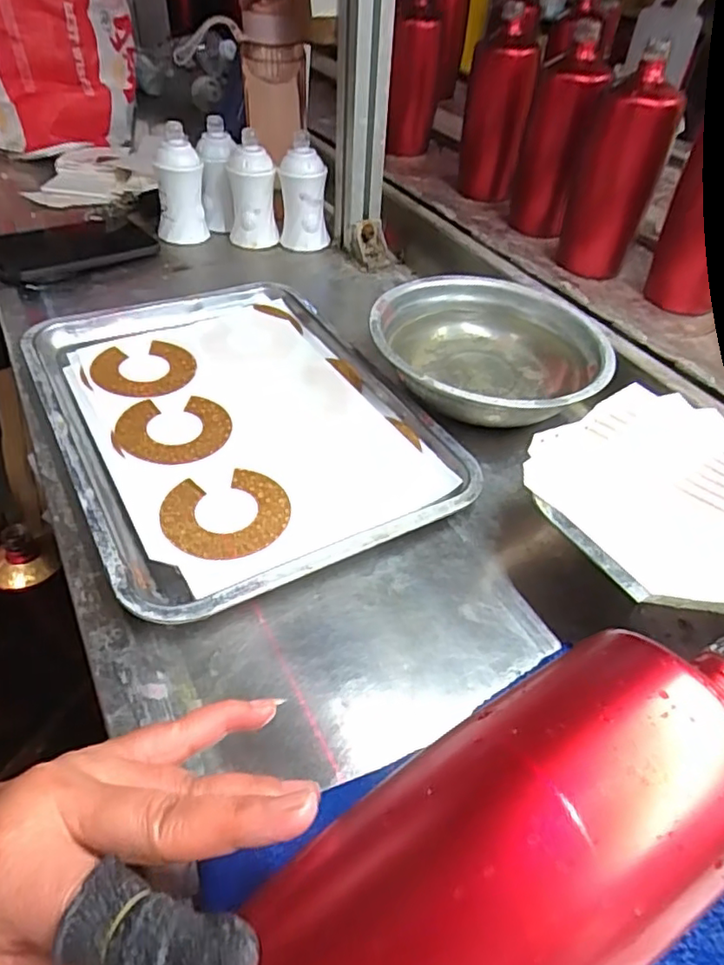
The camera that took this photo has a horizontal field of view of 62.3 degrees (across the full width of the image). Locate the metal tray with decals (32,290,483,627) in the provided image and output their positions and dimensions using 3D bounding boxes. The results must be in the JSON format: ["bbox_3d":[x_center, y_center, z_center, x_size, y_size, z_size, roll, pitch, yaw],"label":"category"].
[{"bbox_3d":[-0.097,-0.061,0.468,0.258,0.027,0.337,-23,51,-23],"label":"metal tray with decals"}]

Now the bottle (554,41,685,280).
[{"bbox_3d":[0.262,-0.324,0.612,0.081,0.184,0.064,14,47,12],"label":"bottle"}]

